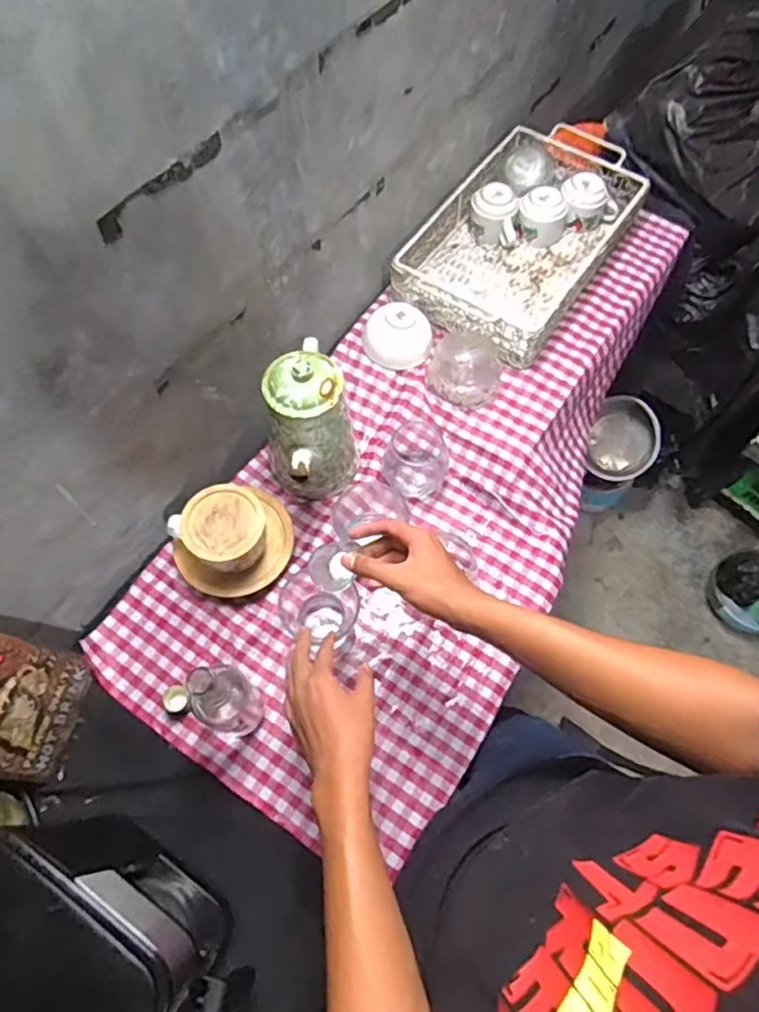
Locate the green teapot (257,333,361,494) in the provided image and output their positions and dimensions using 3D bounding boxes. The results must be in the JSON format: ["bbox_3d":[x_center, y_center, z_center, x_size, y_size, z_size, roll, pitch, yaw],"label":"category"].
[{"bbox_3d":[-0.084,-0.099,0.779,0.111,0.200,0.203,-4,65,-3],"label":"green teapot"}]

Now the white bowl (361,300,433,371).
[{"bbox_3d":[0.027,-0.269,0.919,0.106,0.053,0.086,15,65,6],"label":"white bowl"}]

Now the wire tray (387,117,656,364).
[{"bbox_3d":[0.236,-0.457,1.002,0.270,0.081,0.446,32,68,13],"label":"wire tray"}]

